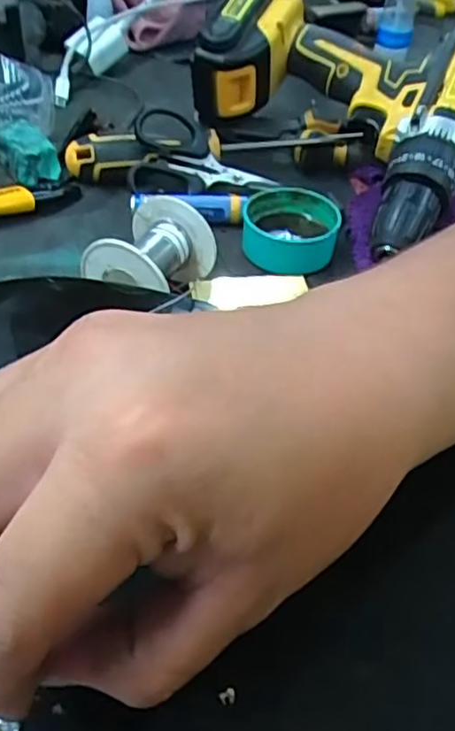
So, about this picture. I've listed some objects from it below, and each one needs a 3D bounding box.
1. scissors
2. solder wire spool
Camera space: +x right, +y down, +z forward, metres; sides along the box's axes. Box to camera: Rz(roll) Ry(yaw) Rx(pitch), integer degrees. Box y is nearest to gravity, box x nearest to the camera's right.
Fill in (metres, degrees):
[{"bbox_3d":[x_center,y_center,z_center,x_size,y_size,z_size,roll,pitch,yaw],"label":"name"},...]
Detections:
[{"bbox_3d":[-0.017,-0.147,0.444,0.099,0.058,0.016,-6,8,-15],"label":"scissors"},{"bbox_3d":[-0.042,-0.056,0.355,0.052,0.054,0.056,23,47,16],"label":"solder wire spool"}]

